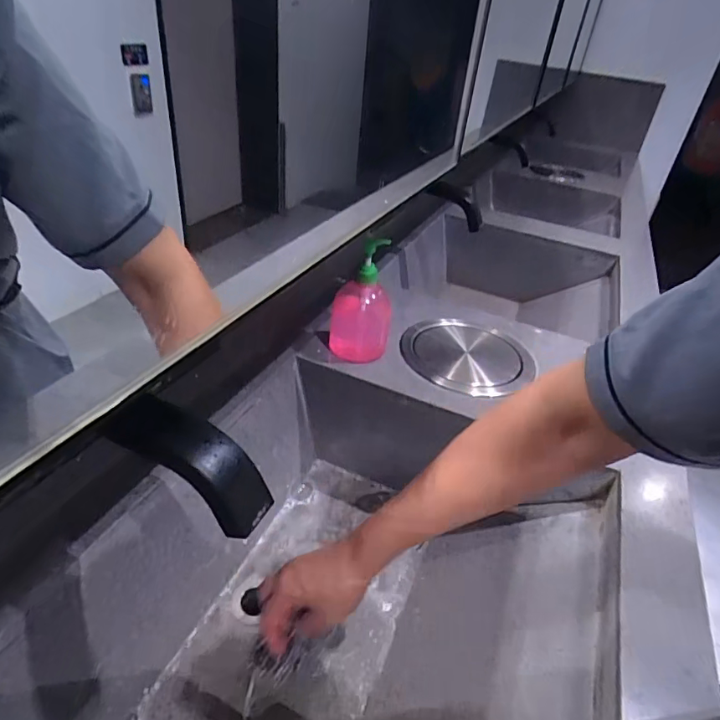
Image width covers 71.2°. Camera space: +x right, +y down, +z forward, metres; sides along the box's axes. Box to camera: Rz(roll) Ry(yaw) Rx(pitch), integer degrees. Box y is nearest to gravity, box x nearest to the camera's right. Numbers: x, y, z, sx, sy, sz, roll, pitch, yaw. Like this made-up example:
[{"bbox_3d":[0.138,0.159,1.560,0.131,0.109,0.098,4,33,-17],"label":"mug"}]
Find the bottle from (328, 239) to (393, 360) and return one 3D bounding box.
[{"bbox_3d":[0.003,-0.080,0.707,0.081,0.173,0.050,3,35,-8],"label":"bottle"}]

